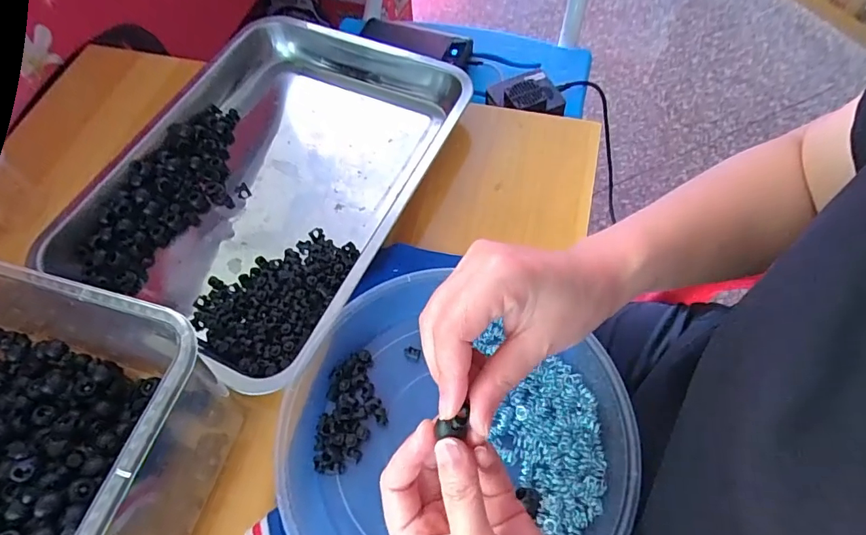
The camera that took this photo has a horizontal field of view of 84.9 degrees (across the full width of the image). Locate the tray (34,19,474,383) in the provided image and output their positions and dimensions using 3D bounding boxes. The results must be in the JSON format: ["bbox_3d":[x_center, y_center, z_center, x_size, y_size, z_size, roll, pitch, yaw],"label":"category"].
[{"bbox_3d":[-0.158,-0.102,0.450,0.303,0.063,0.362,21,63,11],"label":"tray"}]

